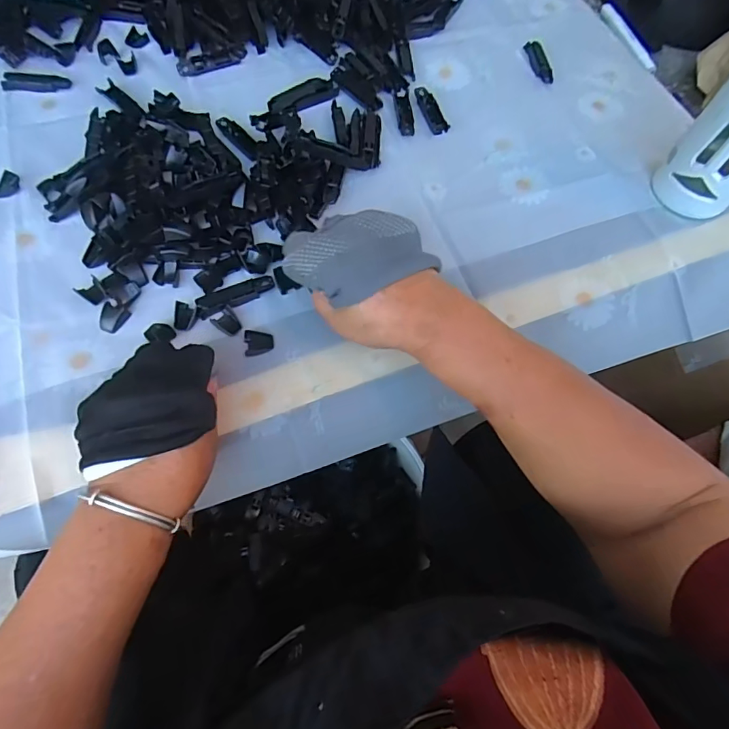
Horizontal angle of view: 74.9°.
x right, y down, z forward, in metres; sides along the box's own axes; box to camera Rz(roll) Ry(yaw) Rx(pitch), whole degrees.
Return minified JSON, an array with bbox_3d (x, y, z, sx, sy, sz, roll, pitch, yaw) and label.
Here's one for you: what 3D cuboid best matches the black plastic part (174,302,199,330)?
[{"bbox_3d":[-0.146,-0.040,0.388,0.017,0.004,0.024,0,67,-2],"label":"black plastic part"}]

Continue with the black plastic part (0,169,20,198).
[{"bbox_3d":[-0.326,-0.165,0.433,0.020,0.010,0.022,-7,67,-5],"label":"black plastic part"}]

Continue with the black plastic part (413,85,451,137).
[{"bbox_3d":[0.067,-0.263,0.489,0.019,0.006,0.067,-19,69,-9],"label":"black plastic part"}]

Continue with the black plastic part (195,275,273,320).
[{"bbox_3d":[-0.108,-0.059,0.398,0.064,0.004,0.020,-23,69,-11],"label":"black plastic part"}]

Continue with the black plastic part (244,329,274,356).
[{"bbox_3d":[-0.085,-0.018,0.381,0.022,0.007,0.020,-7,67,-5],"label":"black plastic part"}]

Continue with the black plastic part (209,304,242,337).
[{"bbox_3d":[-0.112,-0.035,0.390,0.023,0.006,0.019,40,71,14],"label":"black plastic part"}]

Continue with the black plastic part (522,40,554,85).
[{"bbox_3d":[0.190,-0.329,0.518,0.018,0.006,0.064,-7,67,-5],"label":"black plastic part"}]

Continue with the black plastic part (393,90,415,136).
[{"bbox_3d":[0.040,-0.259,0.486,0.017,0.004,0.062,-5,67,-4],"label":"black plastic part"}]

